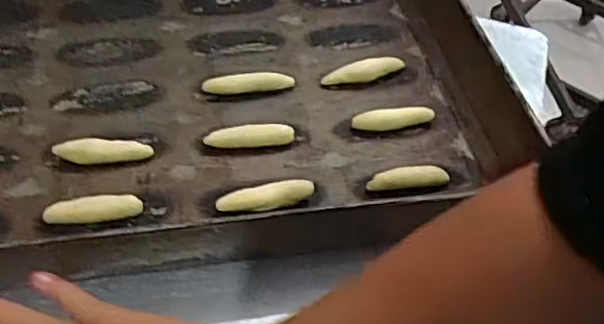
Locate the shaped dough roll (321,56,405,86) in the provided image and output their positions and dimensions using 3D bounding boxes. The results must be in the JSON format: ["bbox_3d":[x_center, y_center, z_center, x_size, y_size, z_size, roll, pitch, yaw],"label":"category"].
[{"bbox_3d":[0.054,-0.082,0.572,0.075,0.012,0.019,-16,52,-20],"label":"shaped dough roll"}]

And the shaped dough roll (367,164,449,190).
[{"bbox_3d":[0.081,0.013,0.487,0.063,0.012,0.017,-4,49,-10],"label":"shaped dough roll"}]

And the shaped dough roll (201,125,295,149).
[{"bbox_3d":[-0.041,-0.020,0.504,0.069,0.011,0.015,-4,49,-11],"label":"shaped dough roll"}]

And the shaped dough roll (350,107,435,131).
[{"bbox_3d":[0.076,-0.036,0.530,0.069,0.013,0.014,-4,49,-11],"label":"shaped dough roll"}]

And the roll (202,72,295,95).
[{"bbox_3d":[-0.045,-0.068,0.546,0.077,0.017,0.012,-3,49,-10],"label":"roll"}]

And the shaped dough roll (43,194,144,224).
[{"bbox_3d":[-0.146,0.034,0.447,0.065,0.010,0.019,-5,49,-11],"label":"shaped dough roll"}]

